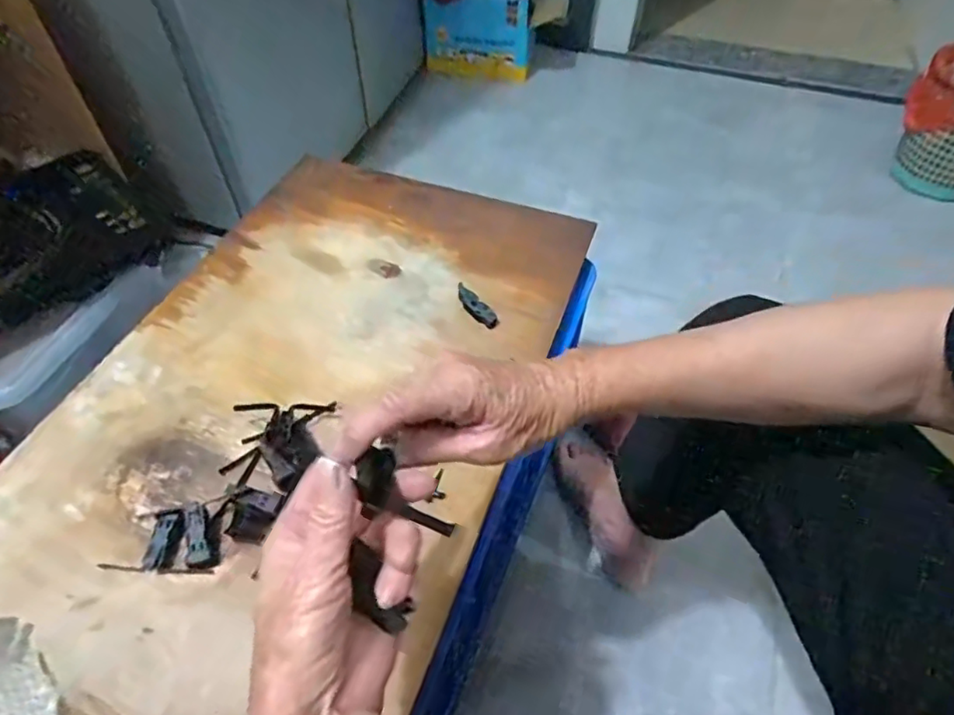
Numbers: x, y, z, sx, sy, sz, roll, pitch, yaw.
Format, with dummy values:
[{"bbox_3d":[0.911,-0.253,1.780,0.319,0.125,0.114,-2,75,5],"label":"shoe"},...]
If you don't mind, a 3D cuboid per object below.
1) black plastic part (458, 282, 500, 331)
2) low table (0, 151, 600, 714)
[{"bbox_3d":[-0.001,-0.054,0.615,0.018,0.017,0.060,-28,57,-21],"label":"black plastic part"},{"bbox_3d":[-0.155,0.120,0.684,0.416,0.341,0.639,18,53,13],"label":"low table"}]

